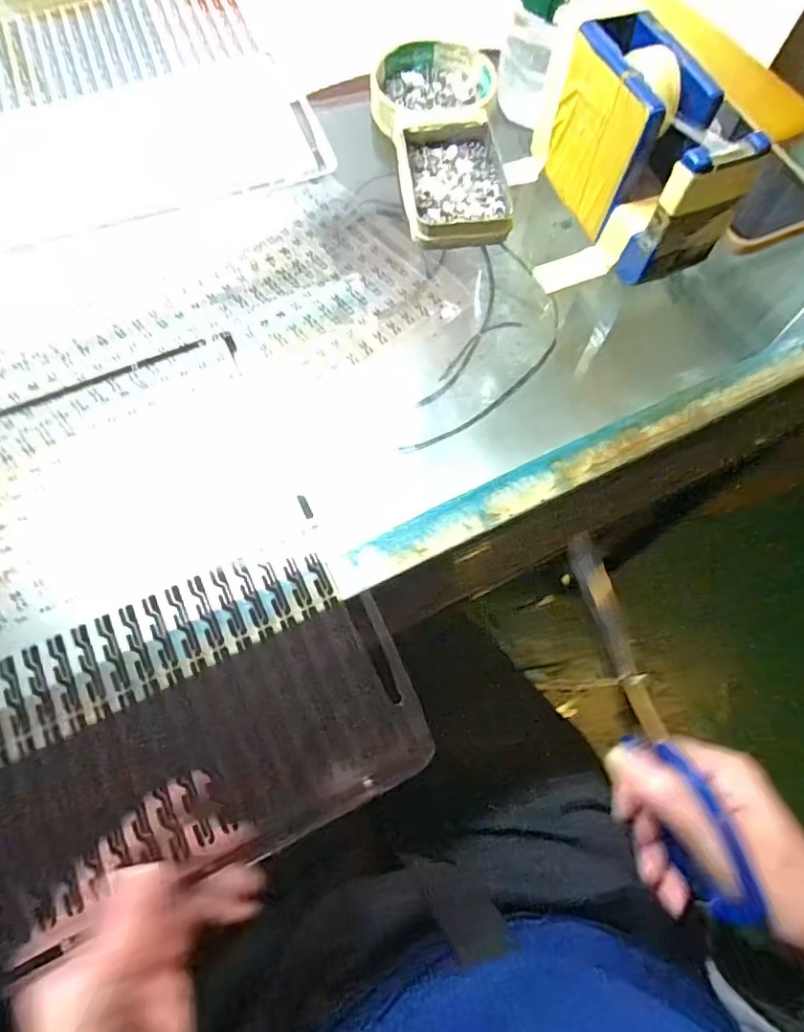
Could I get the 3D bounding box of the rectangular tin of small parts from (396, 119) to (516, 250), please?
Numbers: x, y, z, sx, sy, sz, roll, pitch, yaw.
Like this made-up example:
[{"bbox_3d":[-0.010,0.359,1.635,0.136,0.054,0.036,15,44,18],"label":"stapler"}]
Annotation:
[{"bbox_3d":[0.032,-0.200,0.341,0.065,0.016,0.088,-6,69,-5],"label":"rectangular tin of small parts"}]

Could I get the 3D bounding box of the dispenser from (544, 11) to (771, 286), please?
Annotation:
[{"bbox_3d":[0.129,-0.195,0.305,0.043,0.078,0.114,-20,70,-10],"label":"dispenser"}]

